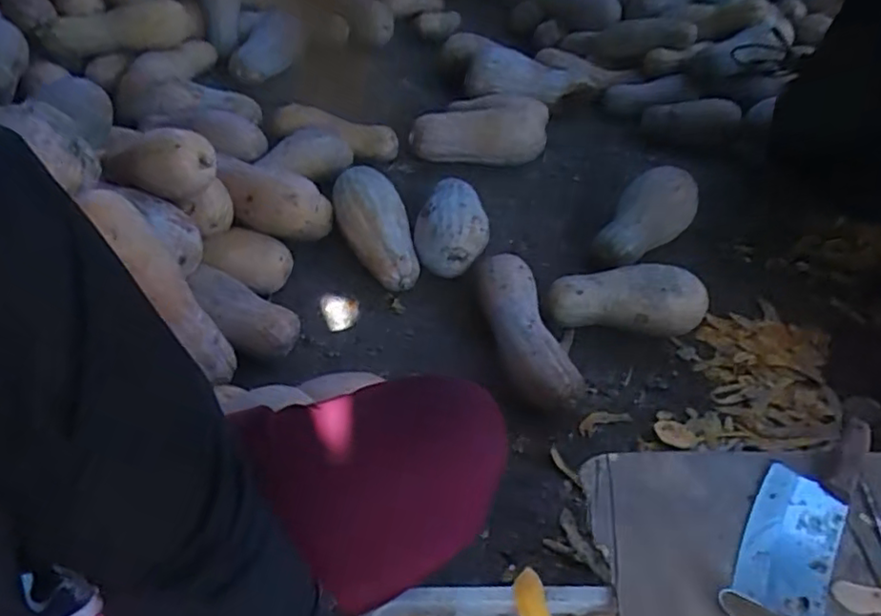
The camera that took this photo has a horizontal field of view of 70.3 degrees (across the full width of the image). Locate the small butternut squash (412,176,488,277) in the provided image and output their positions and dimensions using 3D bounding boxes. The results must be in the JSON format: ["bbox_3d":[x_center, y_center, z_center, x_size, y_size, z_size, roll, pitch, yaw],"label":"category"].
[{"bbox_3d":[0.031,-0.175,1.354,0.161,0.173,0.194,10,42,5],"label":"small butternut squash"}]

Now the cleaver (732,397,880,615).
[{"bbox_3d":[0.394,0.198,0.669,0.088,0.043,0.282,26,47,23],"label":"cleaver"}]

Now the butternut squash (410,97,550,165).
[{"bbox_3d":[0.108,-0.462,1.636,0.366,0.125,0.154,-1,43,-7],"label":"butternut squash"}]

